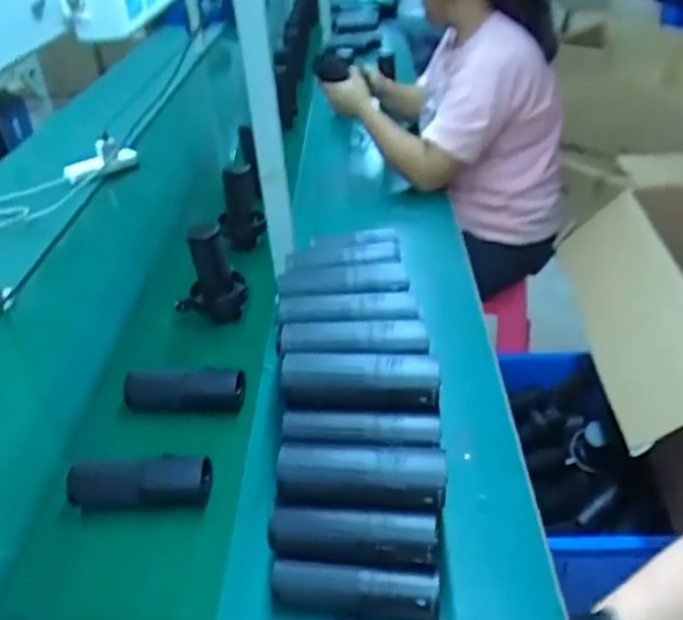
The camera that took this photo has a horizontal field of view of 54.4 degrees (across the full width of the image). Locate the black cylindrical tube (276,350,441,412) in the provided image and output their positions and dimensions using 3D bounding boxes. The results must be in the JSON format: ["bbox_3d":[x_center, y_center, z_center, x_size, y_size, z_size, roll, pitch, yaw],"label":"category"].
[{"bbox_3d":[0.019,0.072,0.694,0.162,0.040,0.047,0,33,8],"label":"black cylindrical tube"}]

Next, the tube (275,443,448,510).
[{"bbox_3d":[0.020,0.159,0.647,0.162,0.039,0.050,0,33,6],"label":"tube"}]

